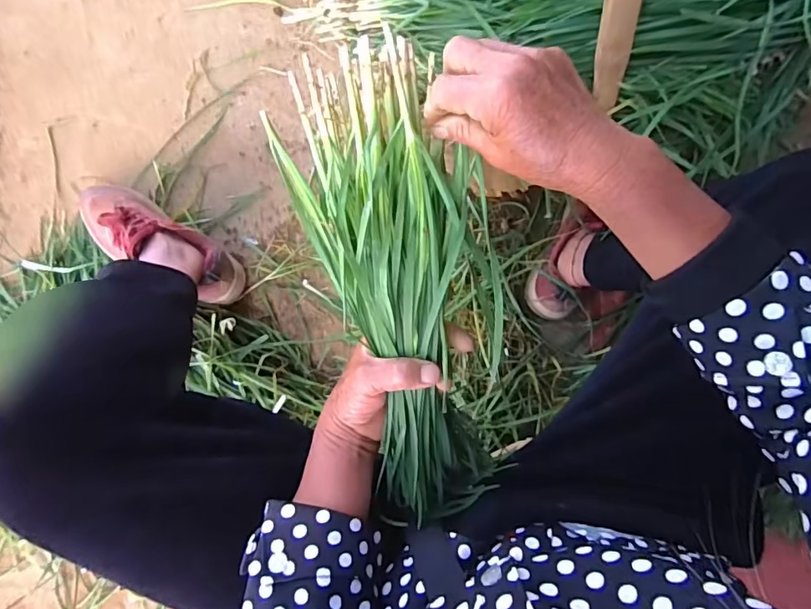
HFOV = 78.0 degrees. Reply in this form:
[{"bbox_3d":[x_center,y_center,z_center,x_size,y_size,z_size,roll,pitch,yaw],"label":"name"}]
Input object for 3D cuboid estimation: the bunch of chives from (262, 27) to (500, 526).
[{"bbox_3d":[-0.001,0.002,0.405,0.134,0.088,0.381,-12,105,-4],"label":"bunch of chives"}]

